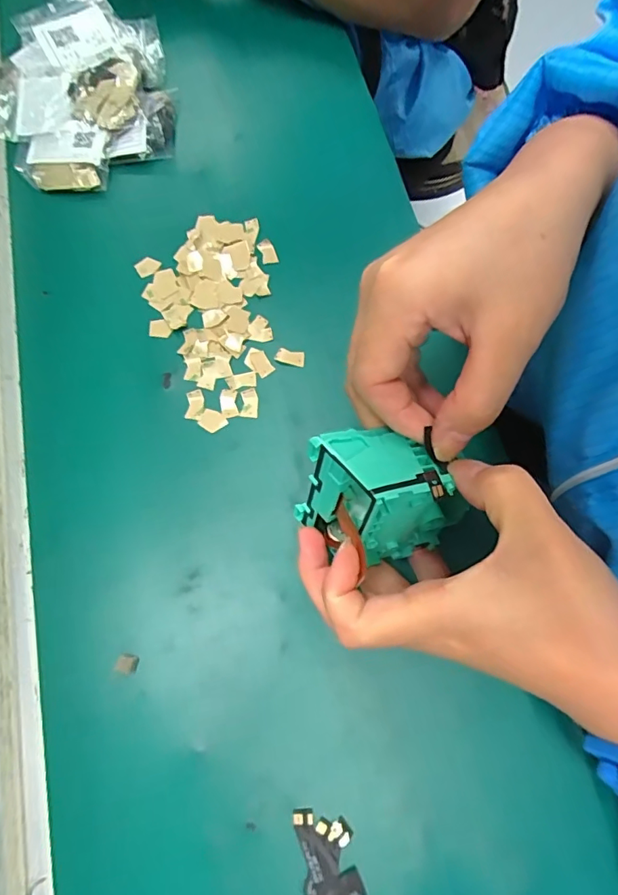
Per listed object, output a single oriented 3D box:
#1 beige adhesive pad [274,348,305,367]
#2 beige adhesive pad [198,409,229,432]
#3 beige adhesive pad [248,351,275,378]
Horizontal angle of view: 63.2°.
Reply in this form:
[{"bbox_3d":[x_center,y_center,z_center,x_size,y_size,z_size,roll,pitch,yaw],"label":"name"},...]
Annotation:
[{"bbox_3d":[-0.013,-0.063,0.346,0.020,0.004,0.011,11,72,2],"label":"beige adhesive pad"},{"bbox_3d":[-0.063,-0.018,0.330,0.017,0.004,0.014,28,73,7],"label":"beige adhesive pad"},{"bbox_3d":[-0.033,-0.058,0.344,0.012,0.004,0.020,-30,76,-11],"label":"beige adhesive pad"}]

